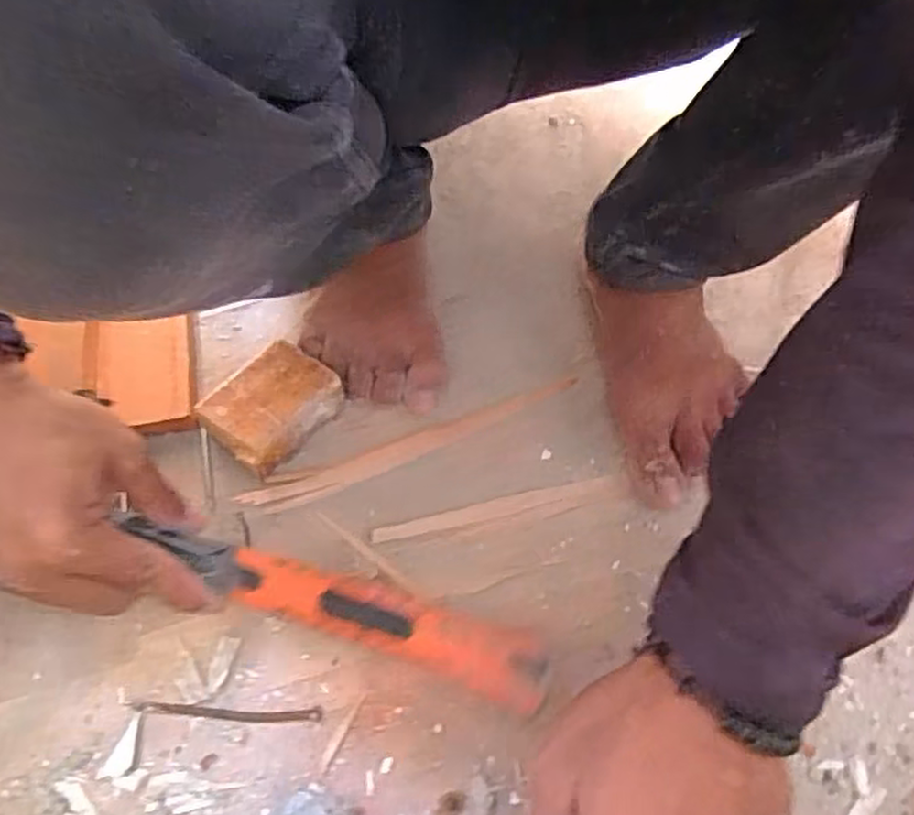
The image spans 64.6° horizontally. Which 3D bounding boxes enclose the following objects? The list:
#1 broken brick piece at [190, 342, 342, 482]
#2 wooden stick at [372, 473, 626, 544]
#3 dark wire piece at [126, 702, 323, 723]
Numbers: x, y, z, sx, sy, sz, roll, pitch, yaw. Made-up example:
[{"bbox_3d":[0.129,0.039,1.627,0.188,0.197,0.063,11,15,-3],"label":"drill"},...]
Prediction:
[{"bbox_3d":[-0.113,0.001,0.451,0.053,0.040,0.072,37,65,20],"label":"broken brick piece"},{"bbox_3d":[0.026,0.060,0.432,0.153,0.006,0.017,-12,59,-8],"label":"wooden stick"},{"bbox_3d":[-0.120,0.159,0.378,0.097,0.004,0.007,2,58,0],"label":"dark wire piece"}]

